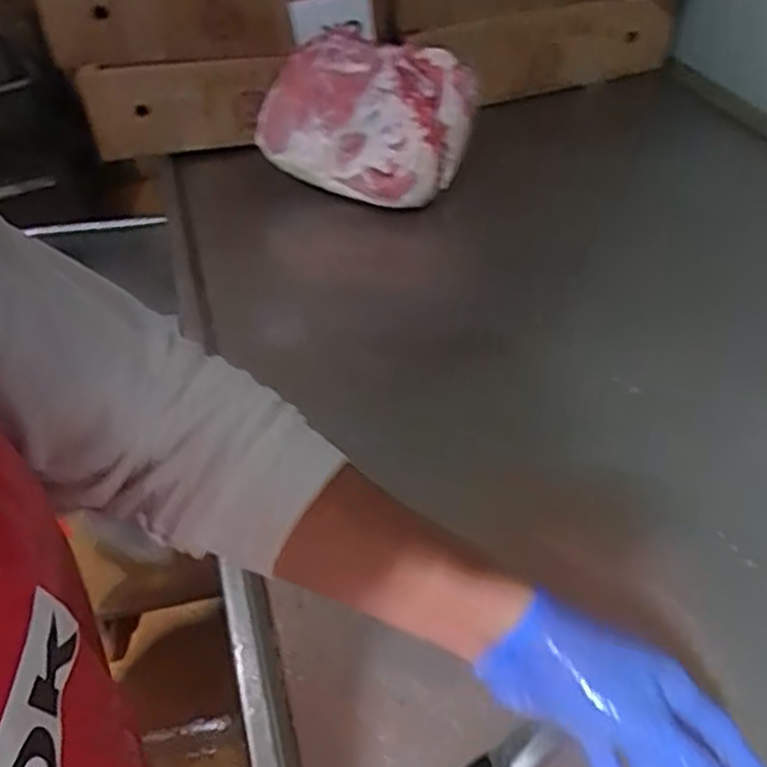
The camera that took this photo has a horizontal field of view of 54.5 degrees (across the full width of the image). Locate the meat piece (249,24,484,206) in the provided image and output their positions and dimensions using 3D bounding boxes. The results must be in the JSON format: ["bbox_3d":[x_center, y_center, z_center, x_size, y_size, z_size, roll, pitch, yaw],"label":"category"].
[{"bbox_3d":[-0.043,-0.437,1.249,0.331,0.207,0.210,18,50,23],"label":"meat piece"}]

